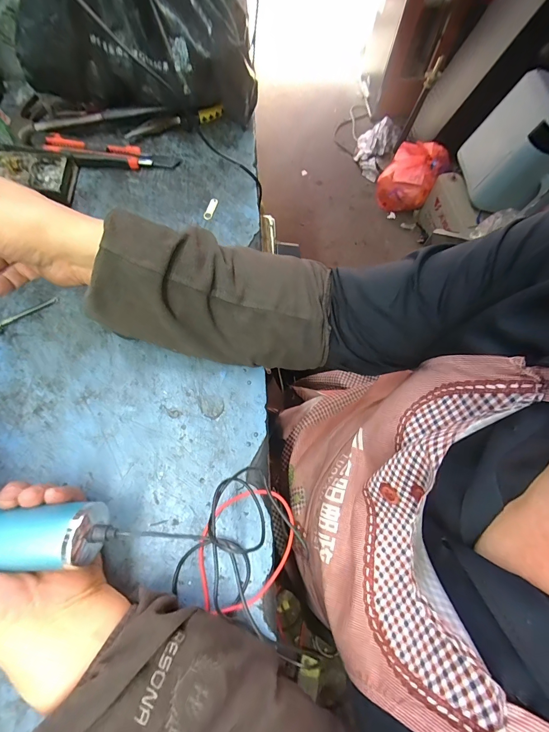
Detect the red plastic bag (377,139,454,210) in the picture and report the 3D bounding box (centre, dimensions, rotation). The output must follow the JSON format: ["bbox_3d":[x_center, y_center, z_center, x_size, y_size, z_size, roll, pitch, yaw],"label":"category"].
[{"bbox_3d":[0.597,-0.829,1.416,0.226,0.180,0.279,35,73,9],"label":"red plastic bag"}]

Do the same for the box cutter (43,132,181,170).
[{"bbox_3d":[-0.221,-0.286,0.445,0.170,0.020,0.037,4,71,-1],"label":"box cutter"}]

